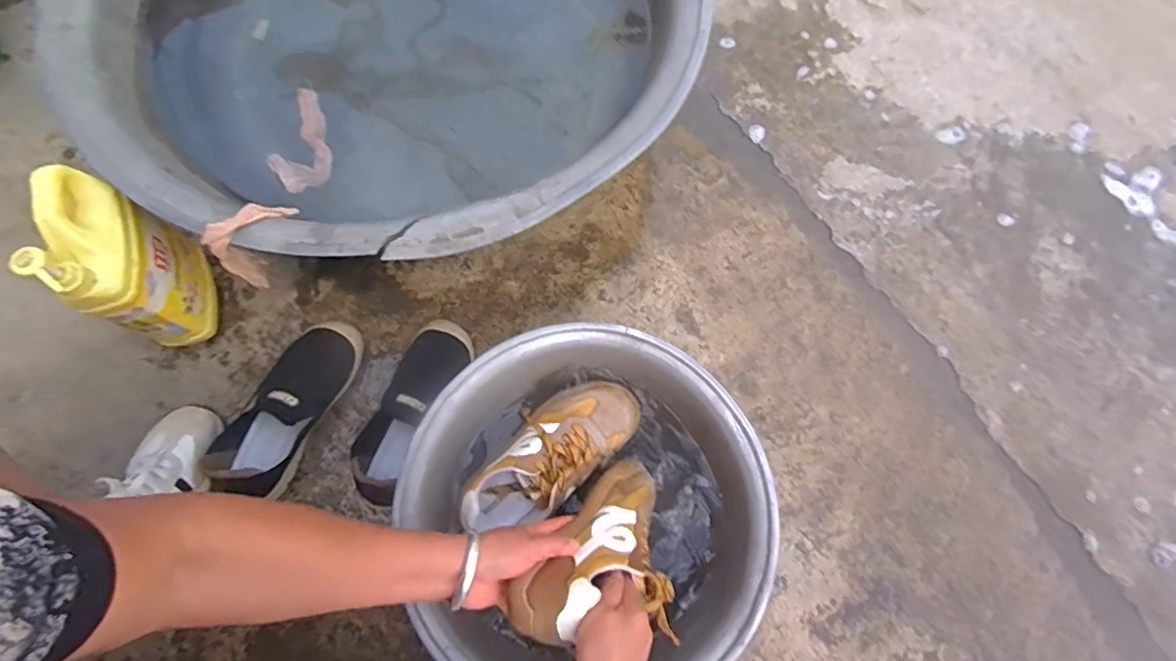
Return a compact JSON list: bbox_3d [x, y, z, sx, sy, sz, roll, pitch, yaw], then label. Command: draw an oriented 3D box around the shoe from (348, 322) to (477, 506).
[{"bbox_3d":[-0.225,0.096,0.721,0.085,0.078,0.238,22,74,5],"label":"shoe"}]

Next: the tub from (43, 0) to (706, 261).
[{"bbox_3d":[-0.235,-0.403,0.759,0.746,0.231,0.711,1,73,-2],"label":"tub"}]

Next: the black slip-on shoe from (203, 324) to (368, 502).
[{"bbox_3d":[-0.379,0.093,0.716,0.092,0.071,0.235,23,74,5],"label":"black slip-on shoe"}]

